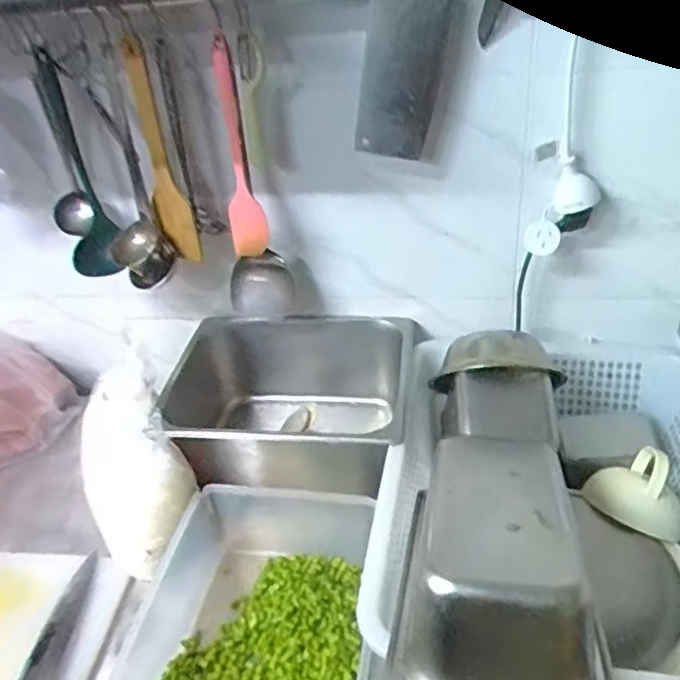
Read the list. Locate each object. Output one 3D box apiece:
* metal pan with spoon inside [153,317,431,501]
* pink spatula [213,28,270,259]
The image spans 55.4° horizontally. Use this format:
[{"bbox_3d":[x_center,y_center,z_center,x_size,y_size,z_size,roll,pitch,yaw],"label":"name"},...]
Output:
[{"bbox_3d":[-0.056,0.104,0.918,0.325,0.160,0.294,1,35,10],"label":"metal pan with spoon inside"},{"bbox_3d":[-0.132,-0.221,0.802,0.050,0.276,0.013,-27,47,-19],"label":"pink spatula"}]

